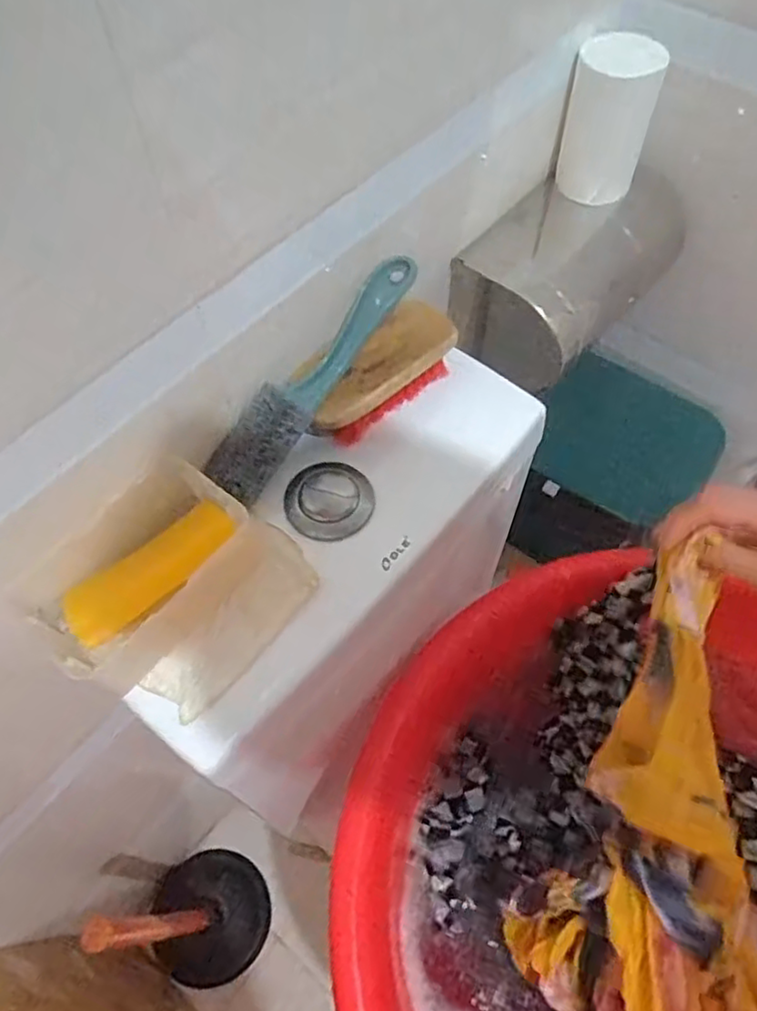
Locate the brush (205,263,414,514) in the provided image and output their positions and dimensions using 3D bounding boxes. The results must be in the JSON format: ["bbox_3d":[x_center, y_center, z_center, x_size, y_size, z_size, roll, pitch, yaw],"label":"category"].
[{"bbox_3d":[-0.039,-0.086,0.436,0.037,0.033,0.190,36,83,18],"label":"brush"}]

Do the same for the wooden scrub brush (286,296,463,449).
[{"bbox_3d":[0.000,-0.095,0.468,0.128,0.039,0.060,-38,67,-19],"label":"wooden scrub brush"}]

